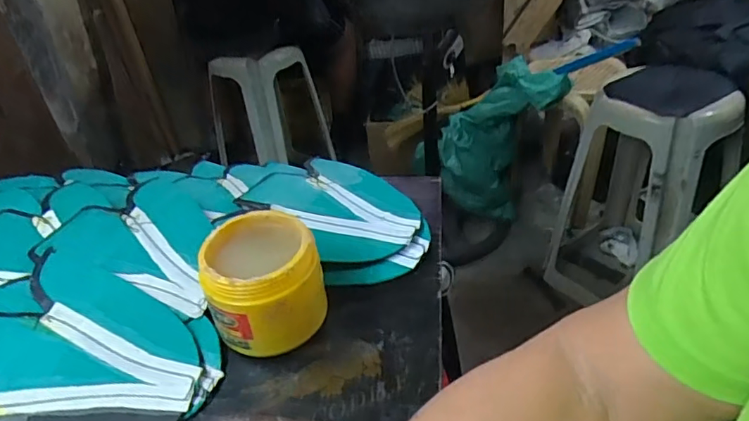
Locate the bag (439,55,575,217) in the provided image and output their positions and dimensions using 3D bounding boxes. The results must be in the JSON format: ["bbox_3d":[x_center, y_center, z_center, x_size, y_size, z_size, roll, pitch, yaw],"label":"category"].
[{"bbox_3d":[0.356,-0.221,1.533,0.294,0.492,0.190,26,43,7],"label":"bag"}]

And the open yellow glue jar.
[{"bbox_3d":[-0.089,0.057,0.441,0.088,0.076,0.088,-4,36,3],"label":"open yellow glue jar"}]

